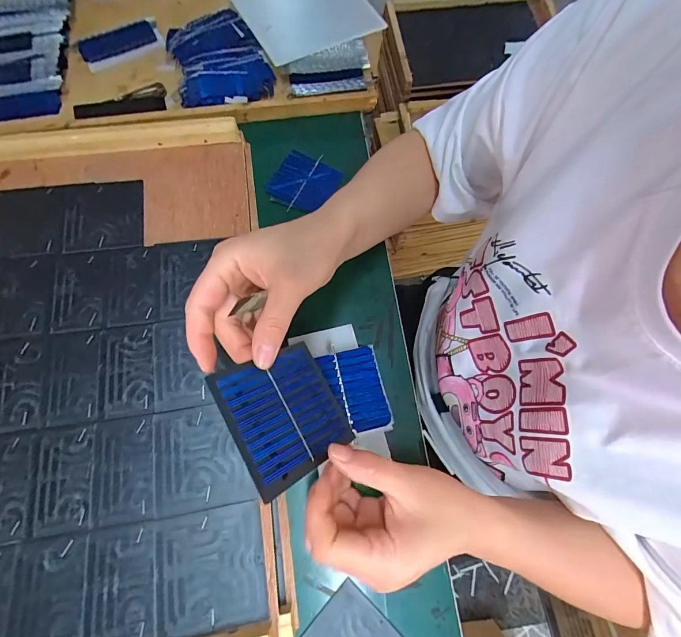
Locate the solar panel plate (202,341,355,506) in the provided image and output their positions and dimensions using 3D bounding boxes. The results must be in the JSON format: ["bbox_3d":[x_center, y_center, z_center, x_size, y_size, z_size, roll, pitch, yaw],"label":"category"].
[{"bbox_3d":[-0.035,0.060,0.231,0.078,0.004,0.078,-17,73,-45],"label":"solar panel plate"}]

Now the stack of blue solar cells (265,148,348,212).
[{"bbox_3d":[-0.041,-0.158,0.411,0.073,0.009,0.074,24,73,6],"label":"stack of blue solar cells"}]

